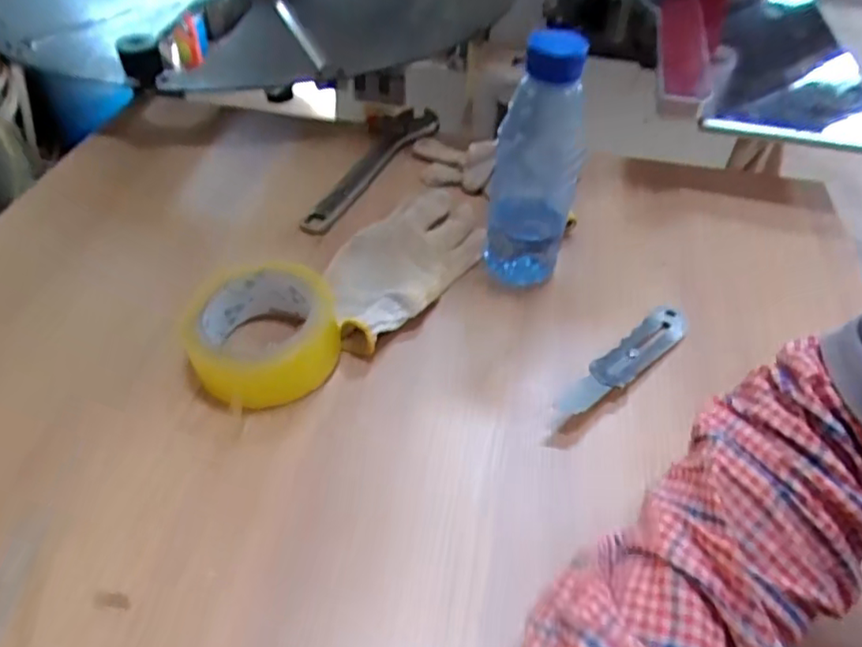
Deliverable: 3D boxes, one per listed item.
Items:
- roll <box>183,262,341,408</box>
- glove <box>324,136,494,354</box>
[{"bbox_3d":[-0.123,0.007,0.470,0.105,0.056,0.101,1,44,-1],"label":"roll"},{"bbox_3d":[-0.008,-0.088,0.580,0.108,0.057,0.290,16,46,13],"label":"glove"}]

